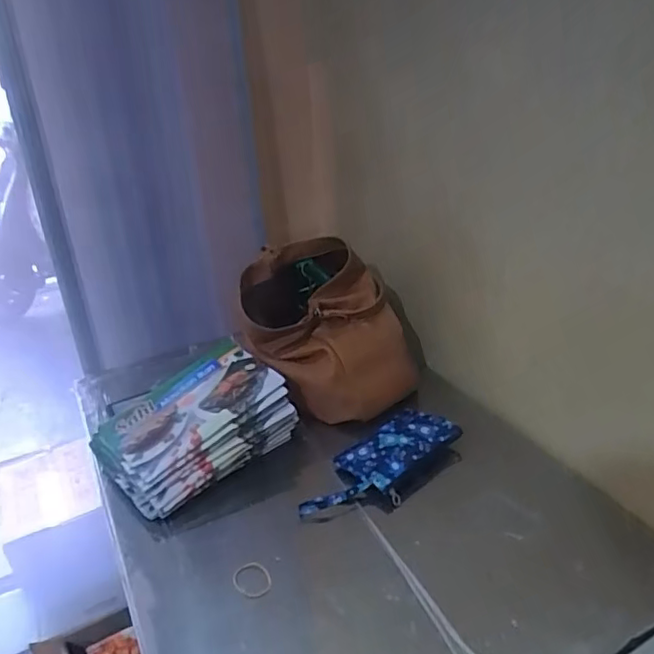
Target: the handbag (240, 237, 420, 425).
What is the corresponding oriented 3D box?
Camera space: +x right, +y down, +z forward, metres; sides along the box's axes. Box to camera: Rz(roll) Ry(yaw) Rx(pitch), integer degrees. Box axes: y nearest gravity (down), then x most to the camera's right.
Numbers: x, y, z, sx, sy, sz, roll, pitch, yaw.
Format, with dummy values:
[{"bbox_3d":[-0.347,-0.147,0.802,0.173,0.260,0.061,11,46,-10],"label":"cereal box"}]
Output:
[{"bbox_3d":[-0.011,-0.004,1.058,0.251,0.216,0.304,-12,28,-16],"label":"handbag"}]

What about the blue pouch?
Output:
[{"bbox_3d":[0.083,0.204,0.870,0.265,0.049,0.109,-23,33,-33],"label":"blue pouch"}]

